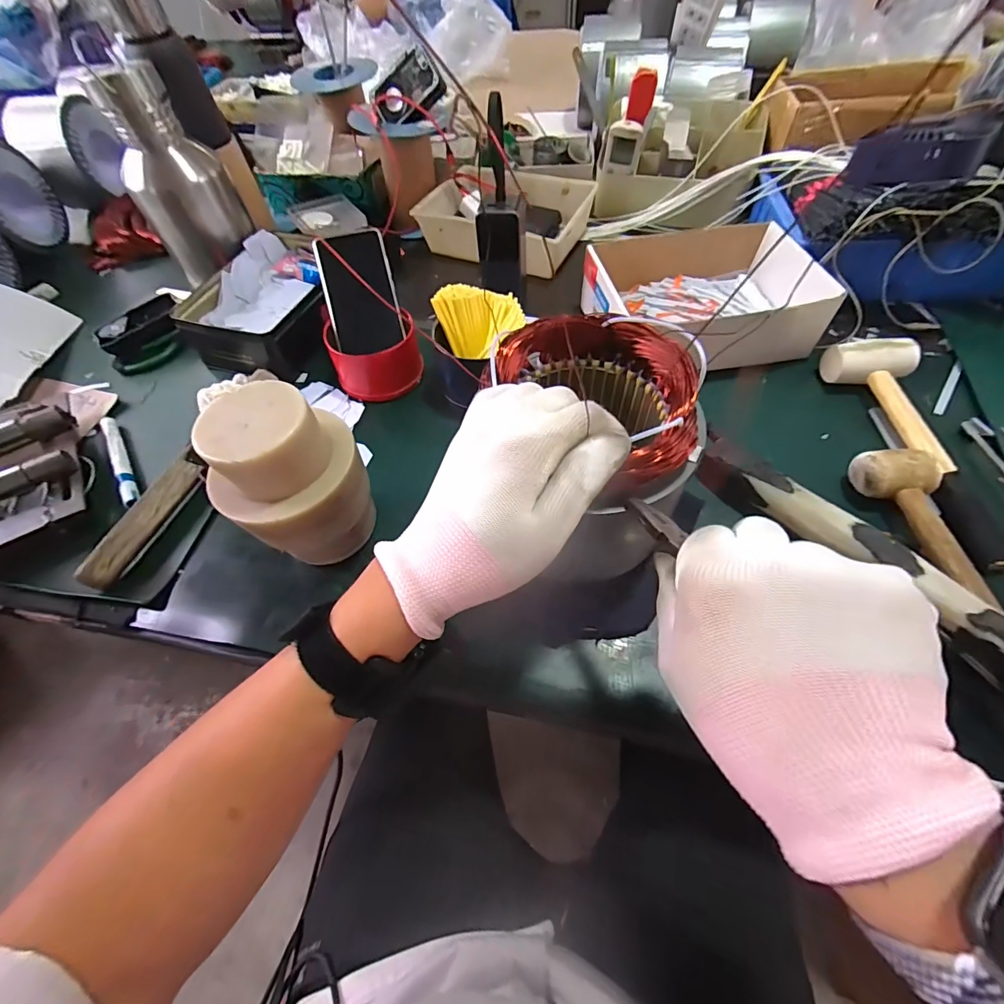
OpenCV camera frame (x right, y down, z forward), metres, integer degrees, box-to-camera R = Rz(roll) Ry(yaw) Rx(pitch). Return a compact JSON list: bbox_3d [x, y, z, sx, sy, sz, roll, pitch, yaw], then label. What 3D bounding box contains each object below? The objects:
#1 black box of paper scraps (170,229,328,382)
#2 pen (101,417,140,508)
[{"bbox_3d":[-0.294,-0.270,0.584,0.157,0.065,0.232,11,60,11],"label":"black box of paper scraps"},{"bbox_3d":[-0.419,-0.046,0.481,0.012,0.017,0.153,-33,62,-15],"label":"pen"}]

